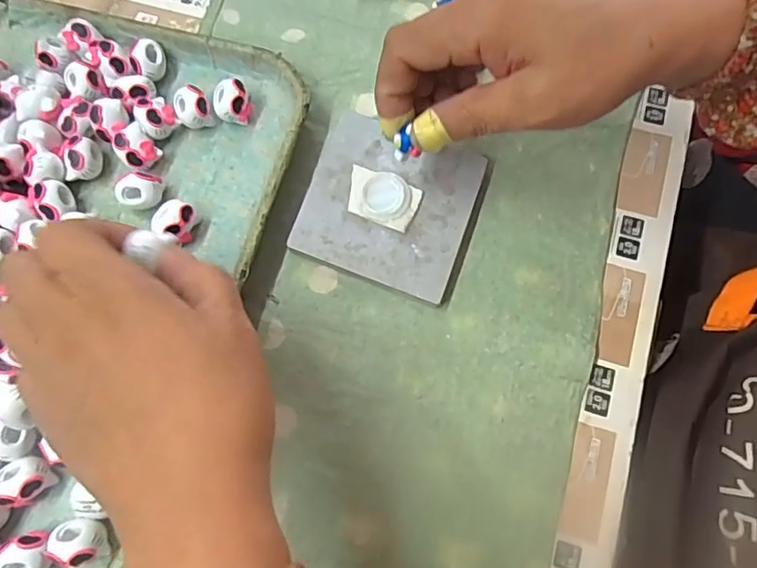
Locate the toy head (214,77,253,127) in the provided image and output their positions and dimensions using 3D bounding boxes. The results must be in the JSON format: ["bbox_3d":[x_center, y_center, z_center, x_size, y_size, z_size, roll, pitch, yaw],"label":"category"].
[{"bbox_3d":[-0.092,-0.113,0.341,0.022,0.021,0.023,0,73,0],"label":"toy head"}]

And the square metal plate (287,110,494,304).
[{"bbox_3d":[0.007,-0.050,0.330,0.100,0.014,0.099,20,74,6],"label":"square metal plate"}]

